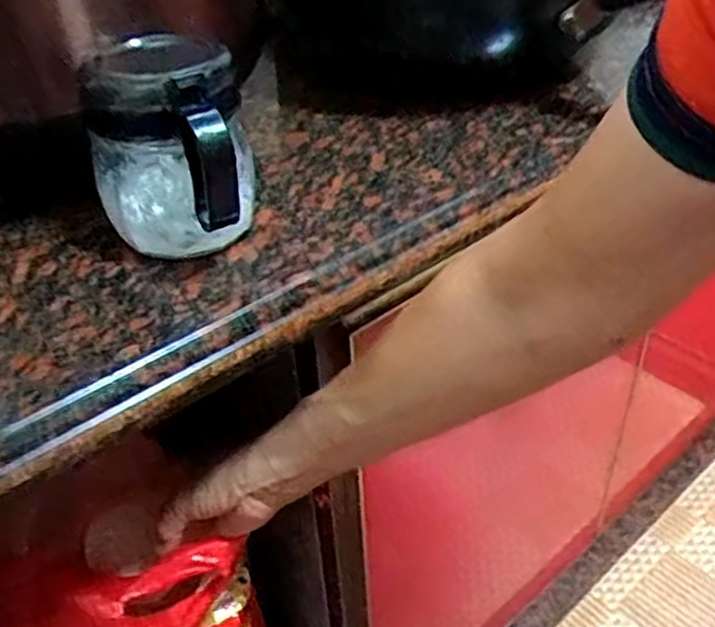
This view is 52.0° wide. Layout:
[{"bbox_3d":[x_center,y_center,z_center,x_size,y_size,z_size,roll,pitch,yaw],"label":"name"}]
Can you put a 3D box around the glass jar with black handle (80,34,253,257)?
[{"bbox_3d":[-0.096,-0.079,0.382,0.080,0.101,0.084,-12,39,-10],"label":"glass jar with black handle"}]

